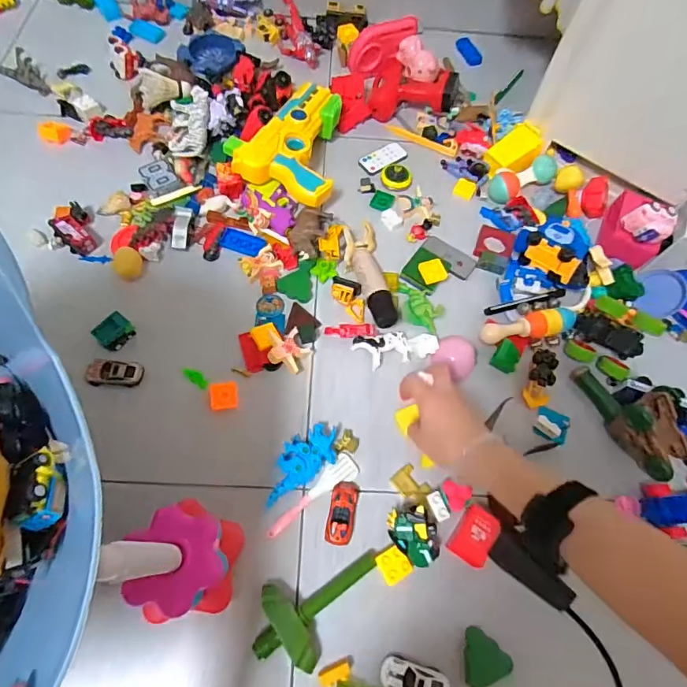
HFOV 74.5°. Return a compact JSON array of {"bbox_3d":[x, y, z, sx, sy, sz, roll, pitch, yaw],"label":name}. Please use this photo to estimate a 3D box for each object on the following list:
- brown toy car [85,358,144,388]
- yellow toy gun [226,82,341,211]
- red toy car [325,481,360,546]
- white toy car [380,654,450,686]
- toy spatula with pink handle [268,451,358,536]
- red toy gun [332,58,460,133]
[{"bbox_3d":[-0.291,0.039,0.577,0.063,0.021,0.035,3,65,-1],"label":"brown toy car"},{"bbox_3d":[-0.070,-0.330,0.737,0.167,0.061,0.231,21,66,7],"label":"yellow toy gun"},{"bbox_3d":[-0.001,0.197,0.527,0.031,0.015,0.070,10,65,2],"label":"red toy car"},{"bbox_3d":[0.073,0.343,0.461,0.069,0.022,0.030,15,66,5],"label":"white toy car"},{"bbox_3d":[-0.032,0.183,0.534,0.031,0.005,0.127,43,71,16],"label":"toy spatula with pink handle"},{"bbox_3d":[0.095,-0.458,0.808,0.219,0.059,0.132,-3,66,-4],"label":"red toy gun"}]

